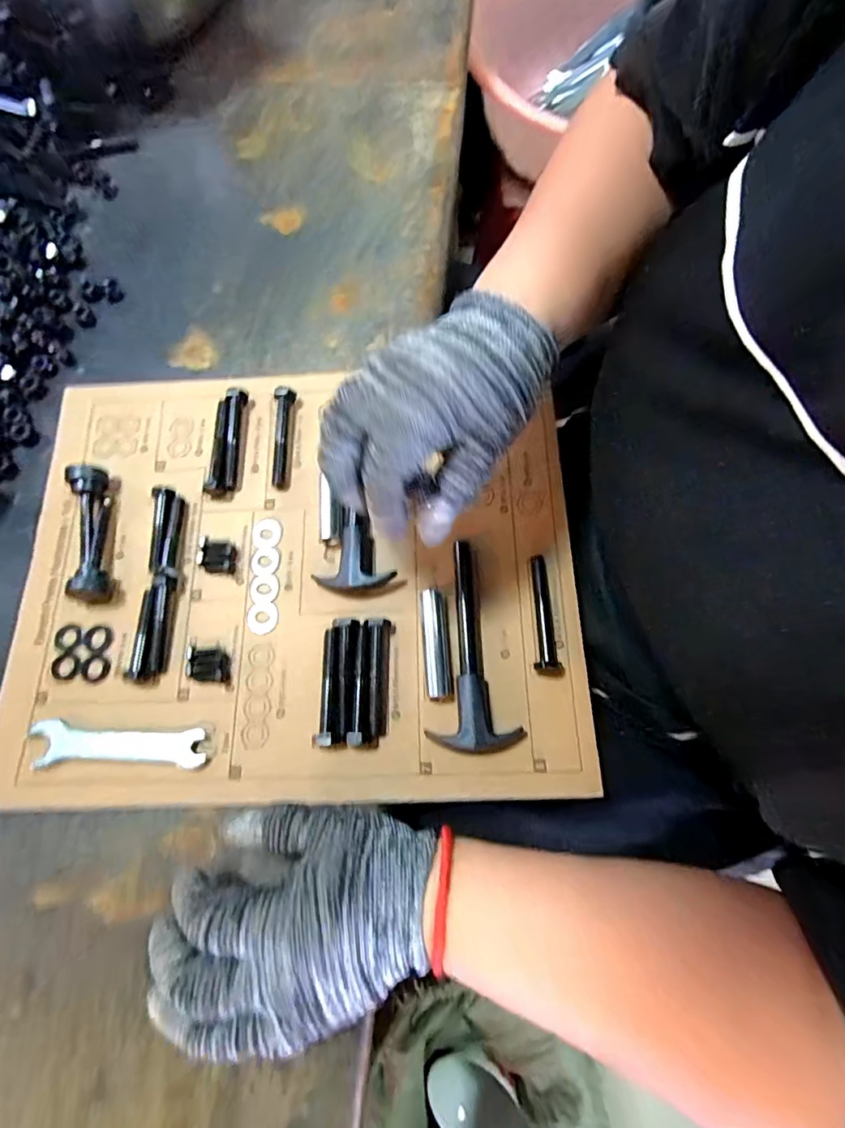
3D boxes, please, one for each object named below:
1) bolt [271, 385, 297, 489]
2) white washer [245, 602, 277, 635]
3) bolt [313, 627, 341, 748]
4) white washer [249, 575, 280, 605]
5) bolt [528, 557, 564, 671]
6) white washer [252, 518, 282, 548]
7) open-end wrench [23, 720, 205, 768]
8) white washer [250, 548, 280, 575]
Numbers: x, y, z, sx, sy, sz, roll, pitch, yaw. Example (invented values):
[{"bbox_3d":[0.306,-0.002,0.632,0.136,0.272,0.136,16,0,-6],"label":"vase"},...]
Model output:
[{"bbox_3d":[-0.103,-0.097,0.365,0.017,0.012,0.080,-3,73,0],"label":"bolt"},{"bbox_3d":[-0.107,0.036,0.330,0.020,0.004,0.020,-9,73,-2],"label":"white washer"},{"bbox_3d":[-0.058,0.076,0.308,0.015,0.016,0.069,-3,73,0],"label":"bolt"},{"bbox_3d":[-0.109,0.017,0.337,0.019,0.004,0.020,0,73,1],"label":"white washer"},{"bbox_3d":[0.077,0.031,0.319,0.016,0.012,0.074,-3,73,0],"label":"bolt"},{"bbox_3d":[-0.110,-0.022,0.348,0.021,0.004,0.022,0,73,1],"label":"white washer"},{"bbox_3d":[-0.189,0.112,0.305,0.108,0.004,0.025,2,73,1],"label":"open-end wrench"},{"bbox_3d":[-0.110,-0.001,0.343,0.020,0.004,0.019,0,73,1],"label":"white washer"}]

